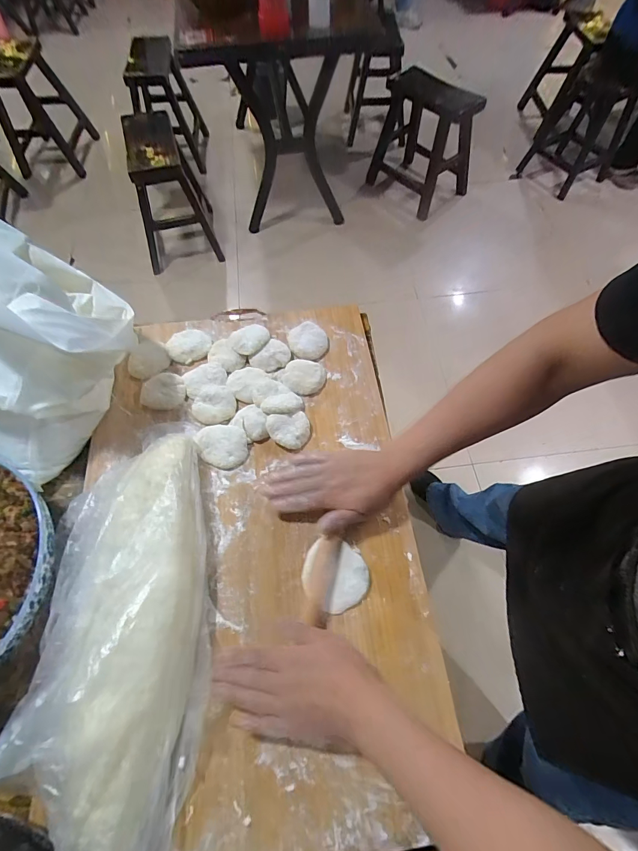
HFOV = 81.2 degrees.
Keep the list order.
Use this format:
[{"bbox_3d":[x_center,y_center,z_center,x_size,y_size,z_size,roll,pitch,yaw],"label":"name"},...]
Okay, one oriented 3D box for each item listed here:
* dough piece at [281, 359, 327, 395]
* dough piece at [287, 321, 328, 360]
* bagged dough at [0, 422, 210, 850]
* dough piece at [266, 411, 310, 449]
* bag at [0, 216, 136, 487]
[{"bbox_3d":[-0.024,-0.078,0.597,0.069,0.017,0.060,-9,63,-4],"label":"dough piece"},{"bbox_3d":[-0.019,-0.143,0.630,0.065,0.020,0.069,0,63,1],"label":"dough piece"},{"bbox_3d":[-0.216,0.193,0.409,0.165,0.106,0.453,-8,63,-4],"label":"bagged dough"},{"bbox_3d":[-0.043,0.007,0.546,0.060,0.026,0.050,-14,64,-7],"label":"dough piece"},{"bbox_3d":[-0.396,-0.114,0.490,0.266,0.228,0.232,-41,70,-18],"label":"bag"}]

